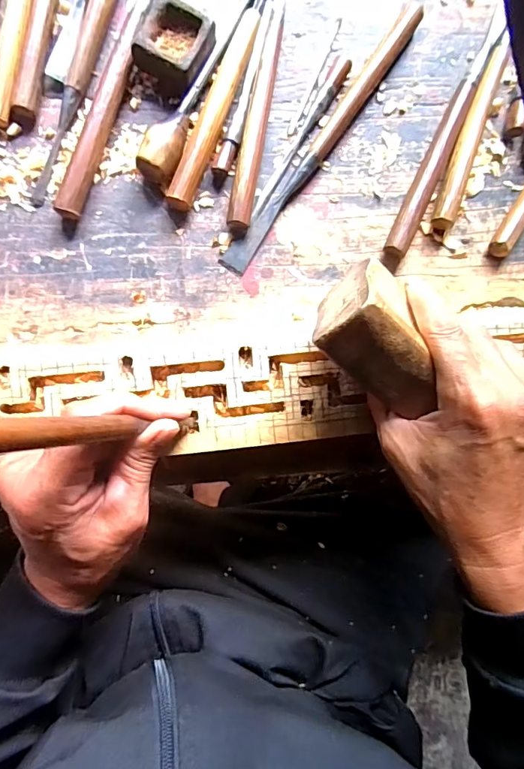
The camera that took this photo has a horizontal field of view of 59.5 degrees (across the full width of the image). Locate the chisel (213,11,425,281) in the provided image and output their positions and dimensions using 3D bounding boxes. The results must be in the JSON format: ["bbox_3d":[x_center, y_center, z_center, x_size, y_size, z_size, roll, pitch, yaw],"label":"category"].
[{"bbox_3d":[0.050,-0.190,0.353,0.018,0.016,0.250,37,85,-4],"label":"chisel"}]

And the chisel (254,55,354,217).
[{"bbox_3d":[0.030,-0.187,0.351,0.011,0.009,0.140,29,86,-4],"label":"chisel"}]

